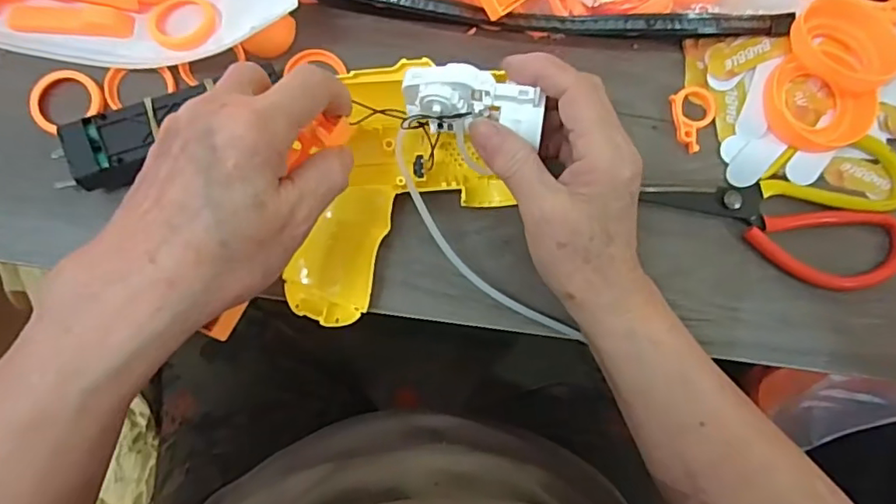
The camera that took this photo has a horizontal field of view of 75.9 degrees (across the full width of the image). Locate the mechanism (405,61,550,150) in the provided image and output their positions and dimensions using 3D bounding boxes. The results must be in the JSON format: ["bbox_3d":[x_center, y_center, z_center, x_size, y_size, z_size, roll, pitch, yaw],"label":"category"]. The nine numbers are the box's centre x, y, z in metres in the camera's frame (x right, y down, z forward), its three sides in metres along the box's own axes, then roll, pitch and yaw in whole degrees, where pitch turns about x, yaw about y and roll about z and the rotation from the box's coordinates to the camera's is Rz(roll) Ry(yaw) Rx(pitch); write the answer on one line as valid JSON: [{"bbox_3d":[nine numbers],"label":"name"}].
[{"bbox_3d":[0.012,-0.074,0.279,0.066,0.022,0.031,11,115,2],"label":"mechanism"}]

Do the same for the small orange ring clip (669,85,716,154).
[{"bbox_3d":[0.144,-0.078,0.334,0.024,0.008,0.040,-8,83,-6],"label":"small orange ring clip"}]

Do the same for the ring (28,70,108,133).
[{"bbox_3d":[-0.203,-0.082,0.305,0.036,0.006,0.034,1,82,-4],"label":"ring"}]

